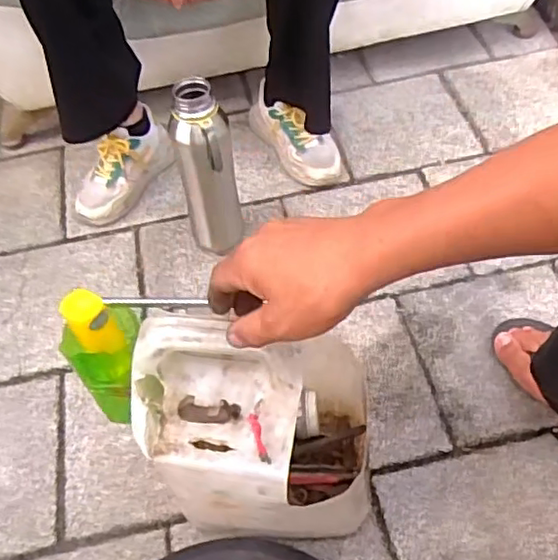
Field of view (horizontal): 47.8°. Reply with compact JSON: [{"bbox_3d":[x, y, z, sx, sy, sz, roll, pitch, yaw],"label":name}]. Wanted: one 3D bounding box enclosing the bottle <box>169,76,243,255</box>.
[{"bbox_3d":[-0.100,-0.143,0.914,0.080,0.285,0.064,-10,53,-3],"label":"bottle"}]

